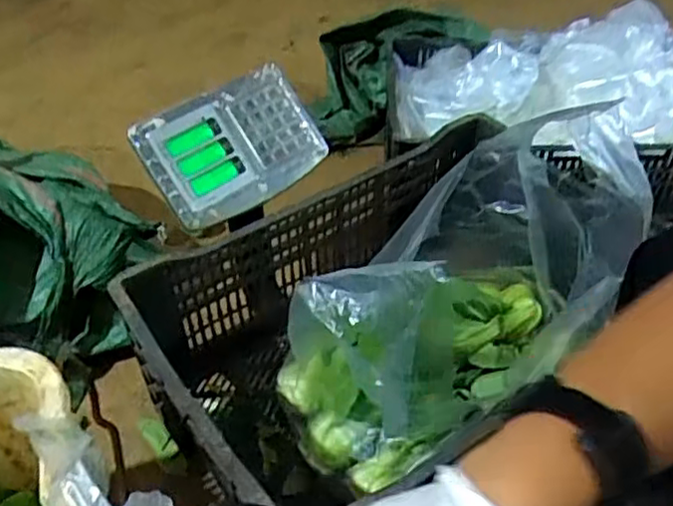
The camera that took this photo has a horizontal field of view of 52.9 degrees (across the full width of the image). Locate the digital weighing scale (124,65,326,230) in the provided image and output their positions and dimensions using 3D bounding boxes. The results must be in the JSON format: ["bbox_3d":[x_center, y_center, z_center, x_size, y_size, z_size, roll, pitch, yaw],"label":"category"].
[{"bbox_3d":[-0.130,-0.138,0.899,0.231,0.175,0.047,-34,11,-21],"label":"digital weighing scale"}]

